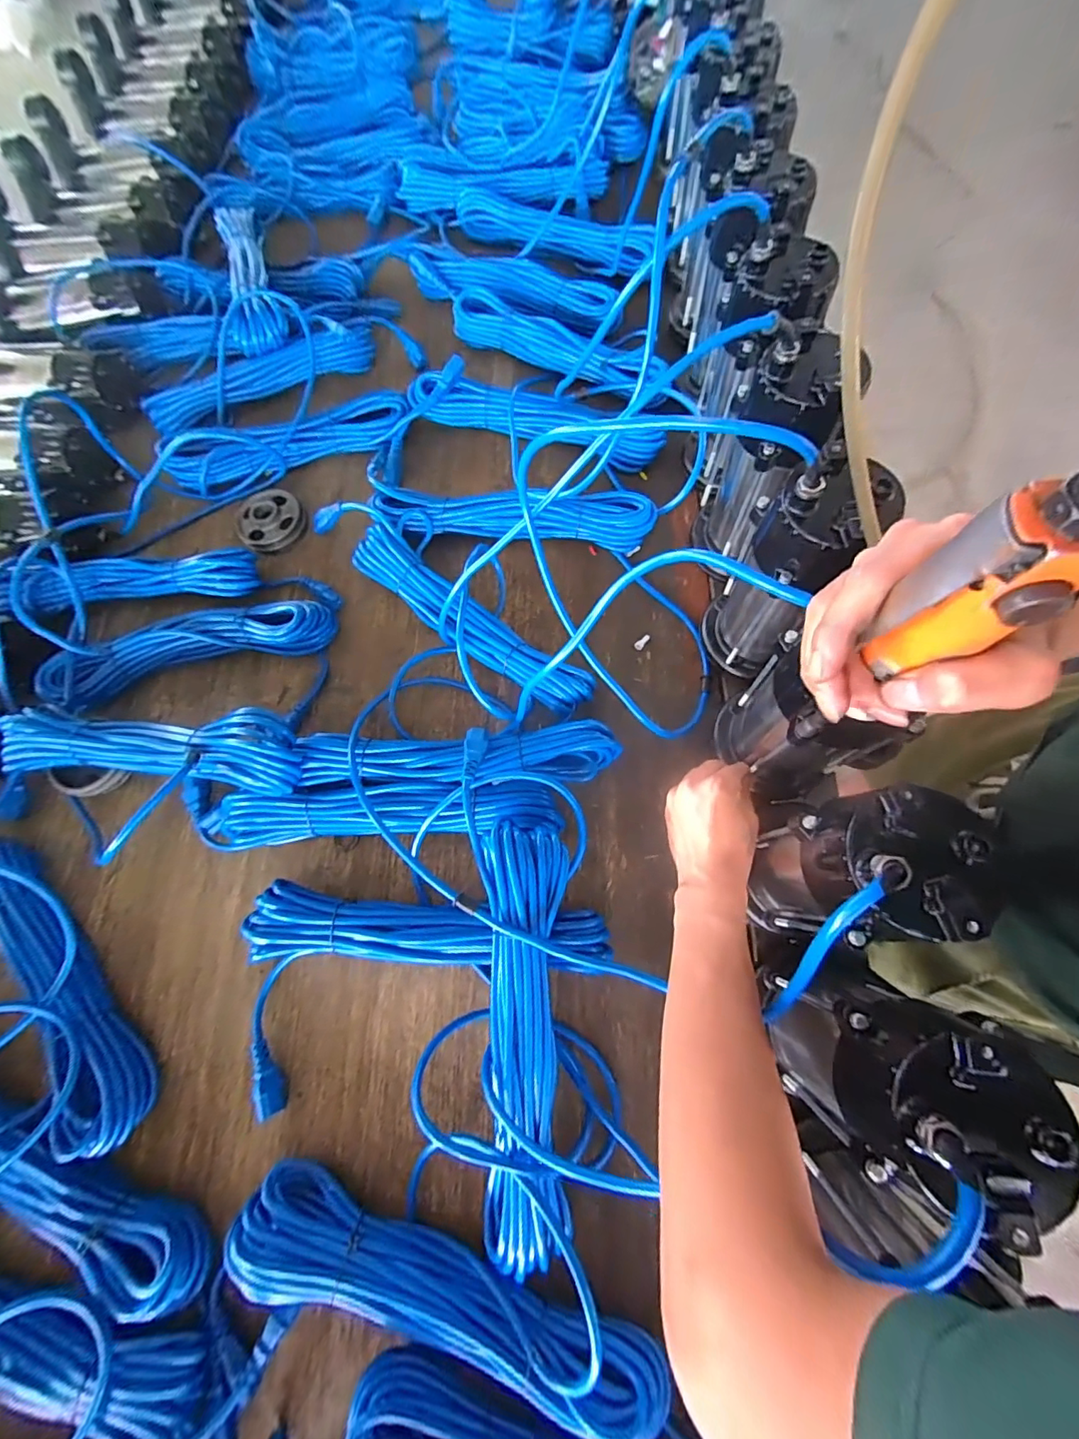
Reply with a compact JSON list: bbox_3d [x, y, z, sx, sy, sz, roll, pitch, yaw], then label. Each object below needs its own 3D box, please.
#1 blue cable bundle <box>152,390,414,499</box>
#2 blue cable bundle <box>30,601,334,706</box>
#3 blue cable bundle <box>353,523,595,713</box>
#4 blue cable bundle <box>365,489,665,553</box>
[{"bbox_3d":[-0.345,-0.387,0.707,0.329,0.060,0.071,-14,72,-3],"label":"blue cable bundle"},{"bbox_3d":[-0.421,-0.089,0.616,0.350,0.049,0.084,-14,71,0],"label":"blue cable bundle"},{"bbox_3d":[-0.087,-0.116,0.586,0.345,0.067,0.063,39,78,16],"label":"blue cable bundle"},{"bbox_3d":[-0.033,-0.255,0.633,0.347,0.053,0.069,3,72,6],"label":"blue cable bundle"}]

